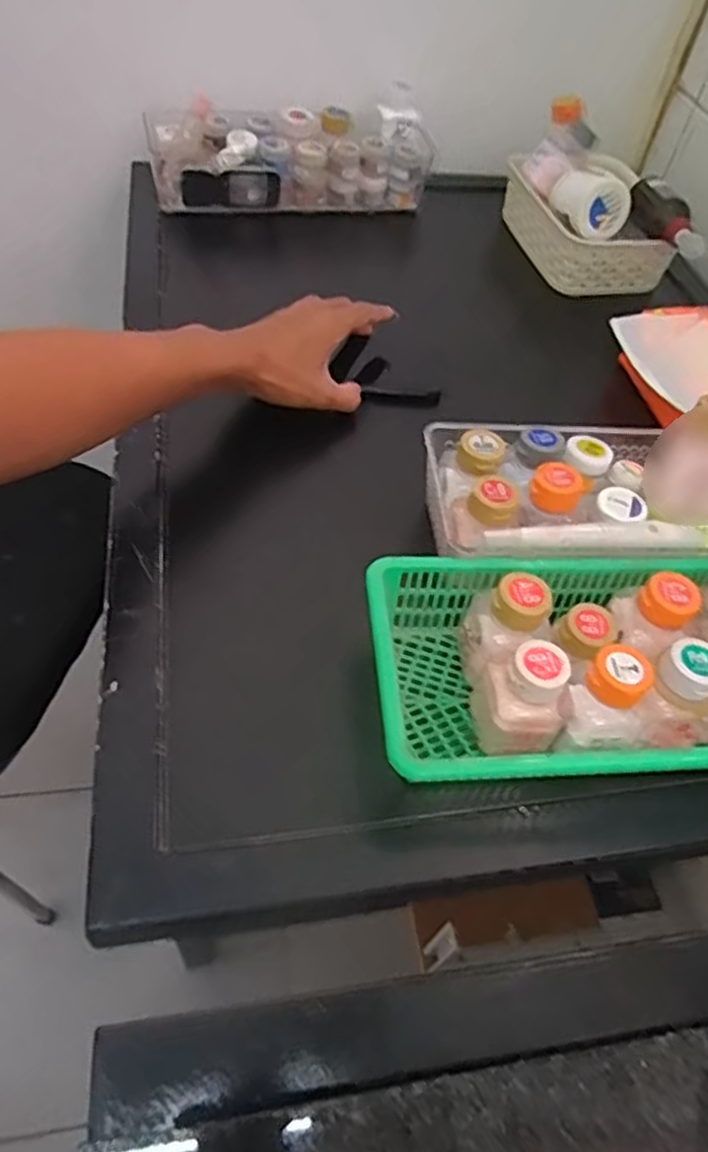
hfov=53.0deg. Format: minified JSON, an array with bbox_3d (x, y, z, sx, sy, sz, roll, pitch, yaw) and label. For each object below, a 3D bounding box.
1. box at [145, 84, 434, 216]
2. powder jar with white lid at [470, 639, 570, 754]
[{"bbox_3d":[-0.067,-0.453,0.764,0.293,0.087,0.090,-9,54,-14],"label":"box"},{"bbox_3d":[0.090,0.069,0.380,0.043,0.069,0.040,7,51,-2],"label":"powder jar with white lid"}]

